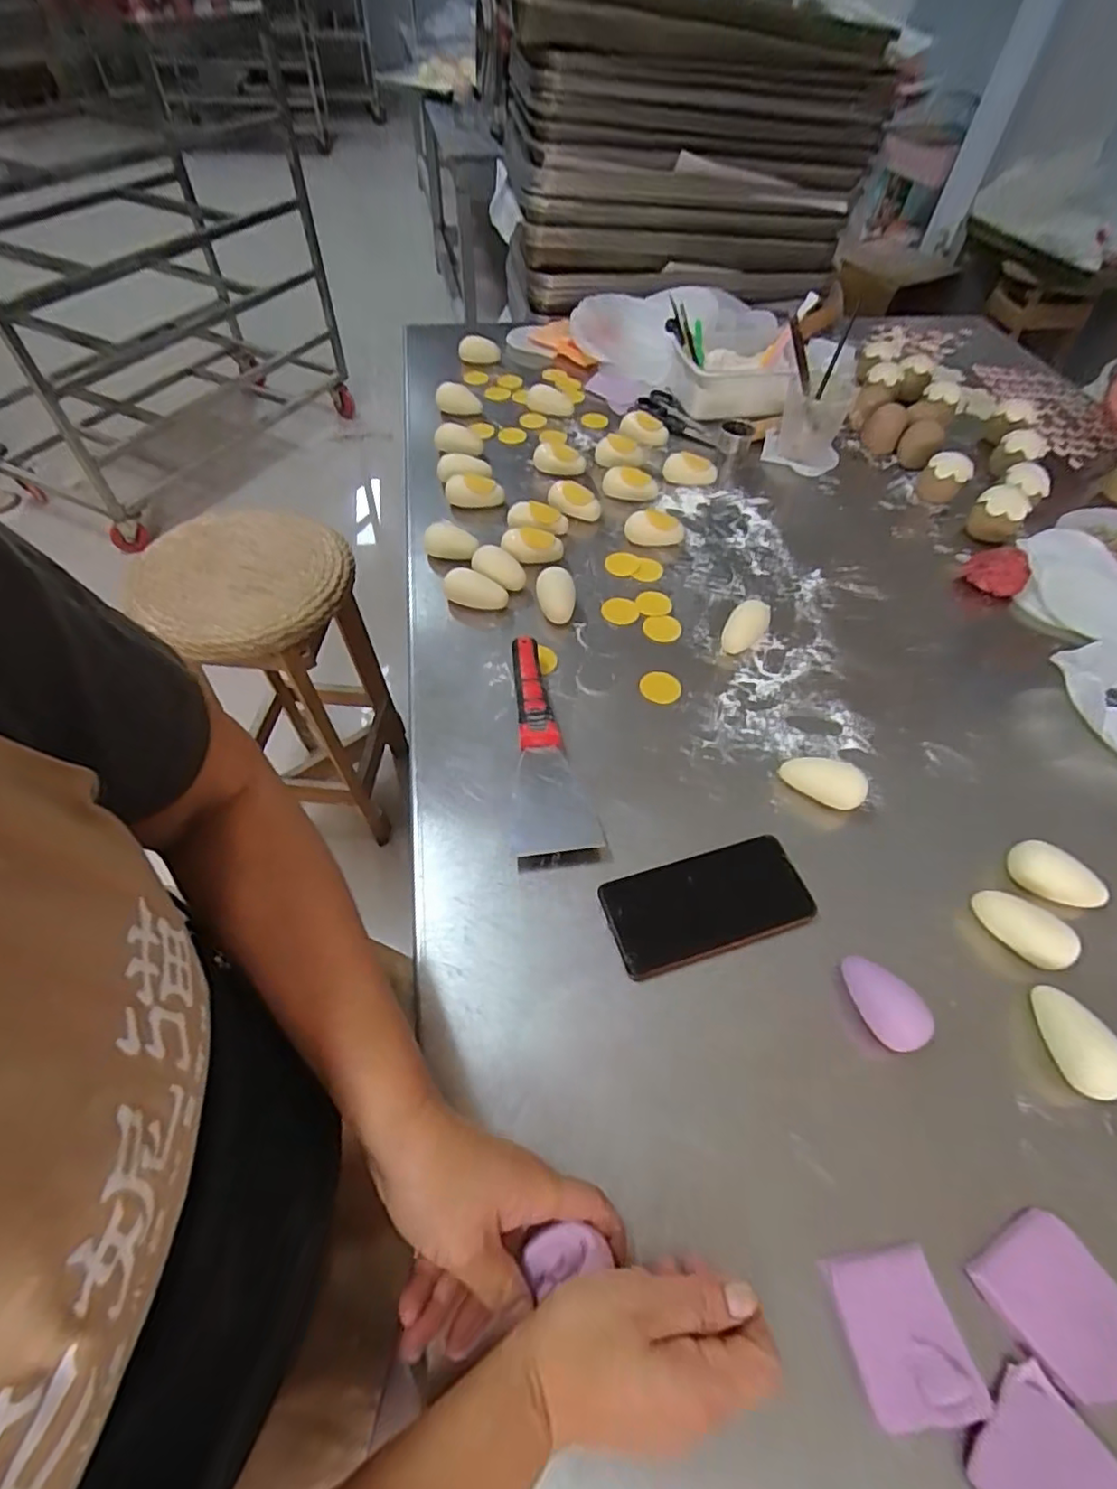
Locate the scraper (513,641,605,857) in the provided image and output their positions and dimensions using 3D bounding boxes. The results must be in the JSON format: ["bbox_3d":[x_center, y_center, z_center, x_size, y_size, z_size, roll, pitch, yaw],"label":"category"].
[{"bbox_3d":[-0.008,-0.002,0.551,0.070,0.033,0.214,-2,54,-5],"label":"scraper"}]

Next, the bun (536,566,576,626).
[{"bbox_3d":[-0.003,-0.159,0.668,0.041,0.031,0.057,1,54,-3],"label":"bun"}]

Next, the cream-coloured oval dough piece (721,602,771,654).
[{"bbox_3d":[0.200,-0.126,0.662,0.037,0.020,0.069,29,57,17],"label":"cream-coloured oval dough piece"}]

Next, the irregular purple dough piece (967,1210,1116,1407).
[{"bbox_3d":[0.283,0.312,0.342,0.062,0.009,0.078,-34,58,-16],"label":"irregular purple dough piece"}]

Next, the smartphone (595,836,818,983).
[{"bbox_3d":[0.115,0.123,0.479,0.155,0.013,0.075,-14,56,-13],"label":"smartphone"}]

